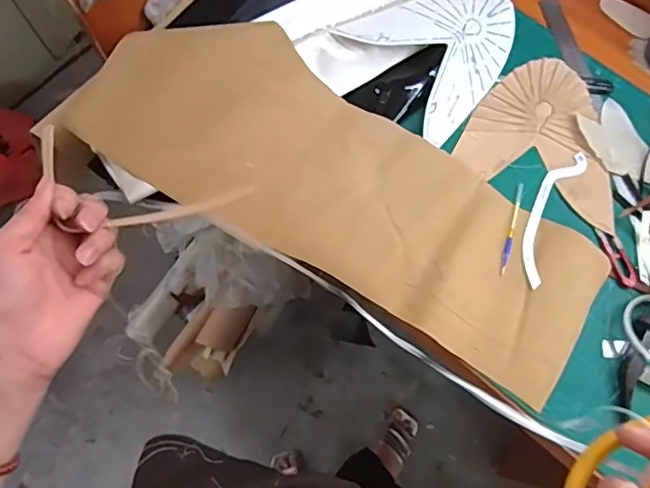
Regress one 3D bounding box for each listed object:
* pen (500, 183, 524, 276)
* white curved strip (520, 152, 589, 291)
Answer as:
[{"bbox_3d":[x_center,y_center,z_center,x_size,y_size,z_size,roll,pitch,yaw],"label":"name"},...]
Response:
[{"bbox_3d":[0.234,-0.020,0.700,0.009,0.004,0.124,16,73,5],"label":"pen"},{"bbox_3d":[0.282,-0.037,0.705,0.042,0.007,0.191,25,74,8],"label":"white curved strip"}]

